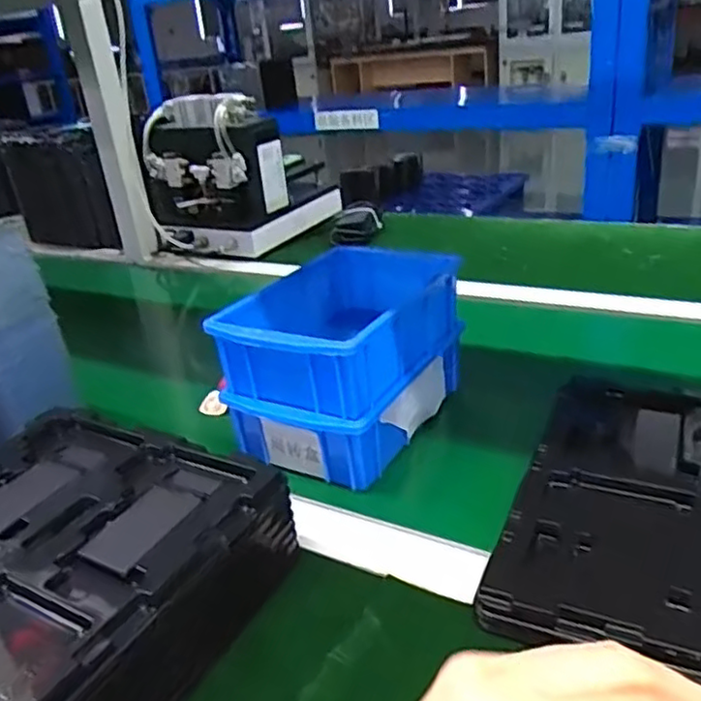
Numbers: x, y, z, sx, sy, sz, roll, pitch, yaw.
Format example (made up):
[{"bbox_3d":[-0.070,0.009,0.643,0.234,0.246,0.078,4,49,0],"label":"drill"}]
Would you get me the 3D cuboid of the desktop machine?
[{"bbox_3d":[-0.178,-0.277,1.093,0.208,0.234,0.264,9,30,30],"label":"desktop machine"}]

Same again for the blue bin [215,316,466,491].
[{"bbox_3d":[0.001,0.035,0.578,0.124,0.058,0.178,9,30,30],"label":"blue bin"}]

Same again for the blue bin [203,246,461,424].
[{"bbox_3d":[-0.004,-0.022,0.561,0.126,0.067,0.199,9,30,30],"label":"blue bin"}]

